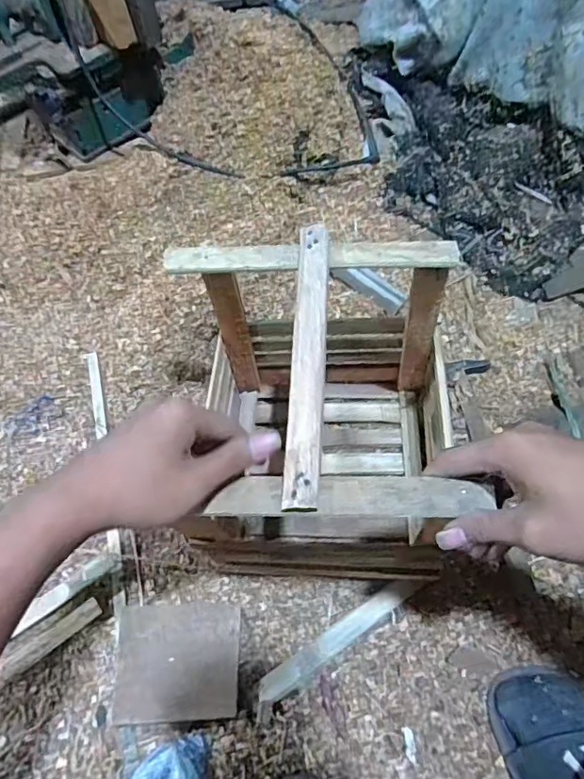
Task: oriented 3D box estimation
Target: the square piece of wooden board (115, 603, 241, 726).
[{"bbox_3d":[-0.112,0.268,0.523,0.119,0.011,0.103,0,53,-8],"label":"square piece of wooden board"}]

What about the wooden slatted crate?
[{"bbox_3d":[0.038,0.033,0.517,0.252,0.279,0.246,-3,63,-3],"label":"wooden slatted crate"}]

